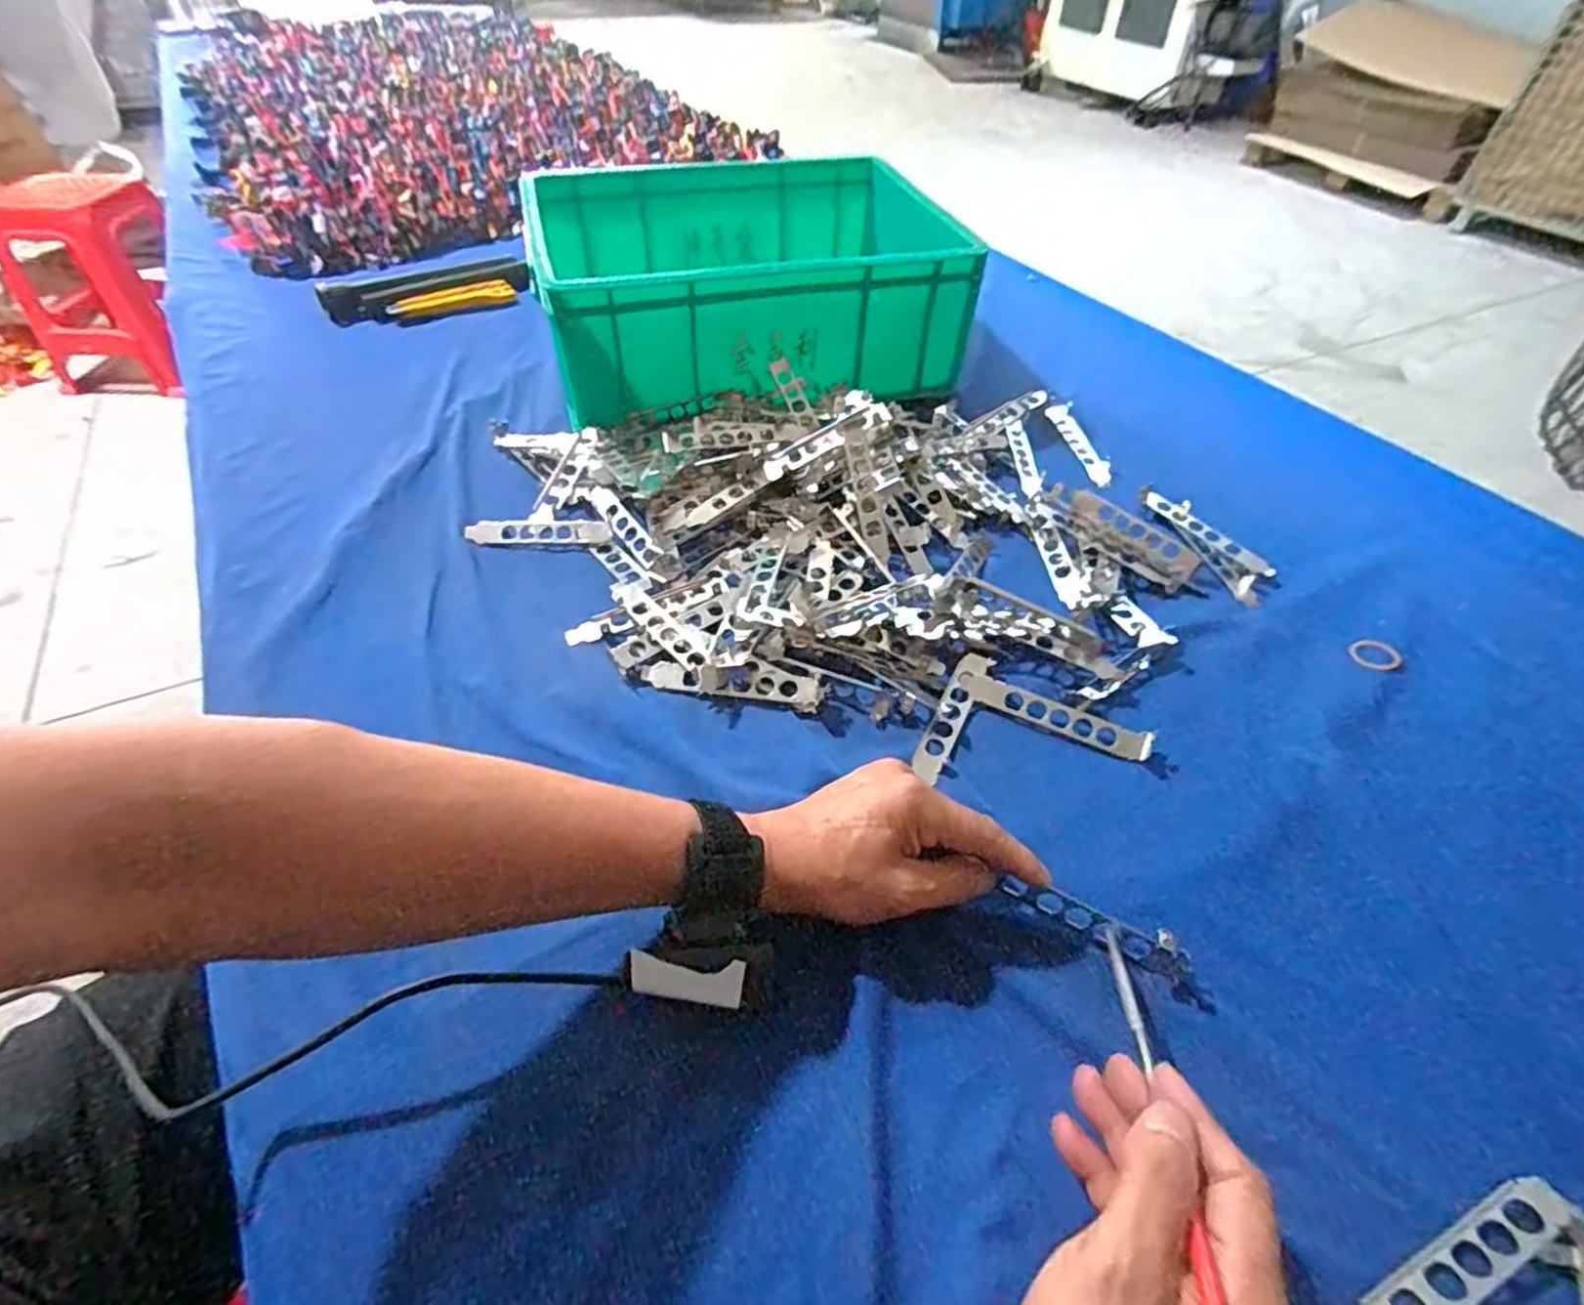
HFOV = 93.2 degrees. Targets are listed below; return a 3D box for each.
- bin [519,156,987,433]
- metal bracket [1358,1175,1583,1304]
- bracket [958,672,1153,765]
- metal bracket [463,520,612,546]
[{"bbox_3d":[-0.043,-0.399,0.798,0.429,0.134,0.319,-12,50,-13],"label":"bin"},{"bbox_3d":[0.263,0.245,0.296,0.118,0.013,0.020,-18,51,-18],"label":"metal bracket"},{"bbox_3d":[0.169,0.040,0.486,0.122,0.006,0.019,21,70,14],"label":"bracket"},{"bbox_3d":[-0.204,-0.099,0.605,0.116,0.010,0.026,1,48,-2],"label":"metal bracket"}]

